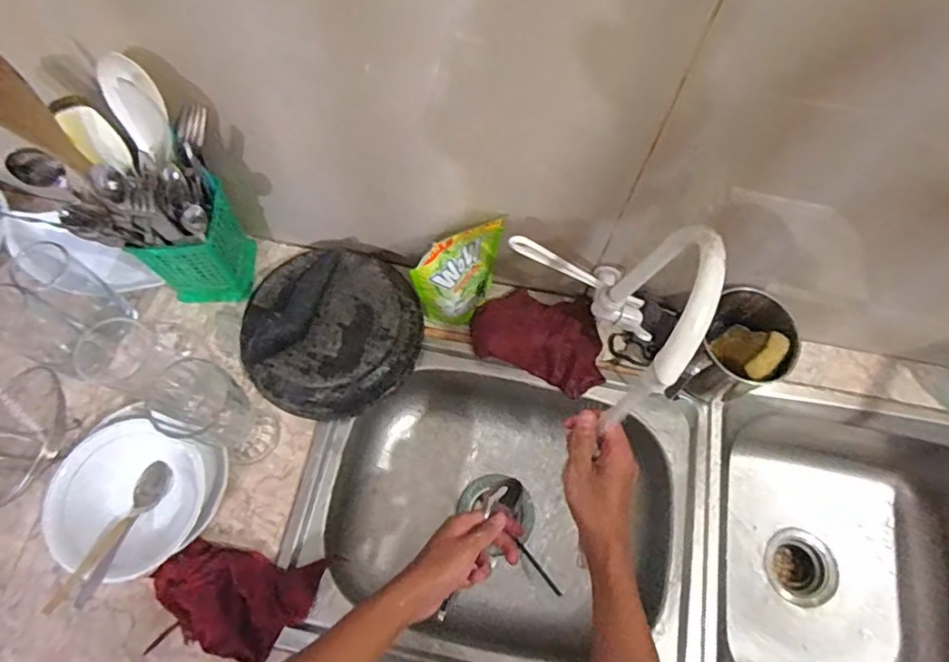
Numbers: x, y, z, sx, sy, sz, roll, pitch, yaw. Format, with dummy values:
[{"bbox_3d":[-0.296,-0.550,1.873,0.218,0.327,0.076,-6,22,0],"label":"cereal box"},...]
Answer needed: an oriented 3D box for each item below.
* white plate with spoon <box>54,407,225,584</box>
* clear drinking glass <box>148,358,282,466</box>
[{"bbox_3d":[-0.379,0.193,0.662,0.166,0.060,0.166,1,67,-2],"label":"white plate with spoon"},{"bbox_3d":[-0.278,0.100,0.643,0.065,0.174,0.076,20,68,6],"label":"clear drinking glass"}]

